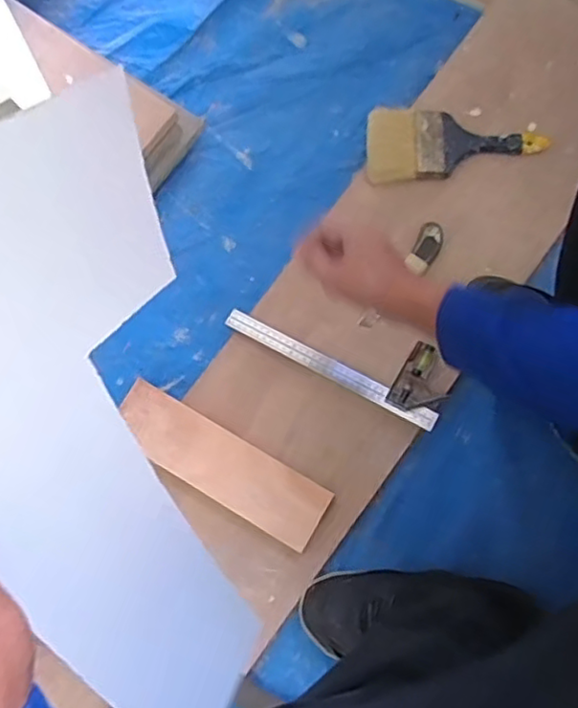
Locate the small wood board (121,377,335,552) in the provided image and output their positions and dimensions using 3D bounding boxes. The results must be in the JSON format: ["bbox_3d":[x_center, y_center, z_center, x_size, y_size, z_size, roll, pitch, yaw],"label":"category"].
[{"bbox_3d":[-0.090,0.139,0.812,0.293,0.015,0.085,29,75,11],"label":"small wood board"}]

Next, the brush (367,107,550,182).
[{"bbox_3d":[0.232,-0.299,0.885,0.239,0.019,0.109,-1,76,5],"label":"brush"}]

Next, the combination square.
[{"bbox_3d":[0.069,-0.014,0.827,0.298,0.021,0.098,28,80,11],"label":"combination square"}]

